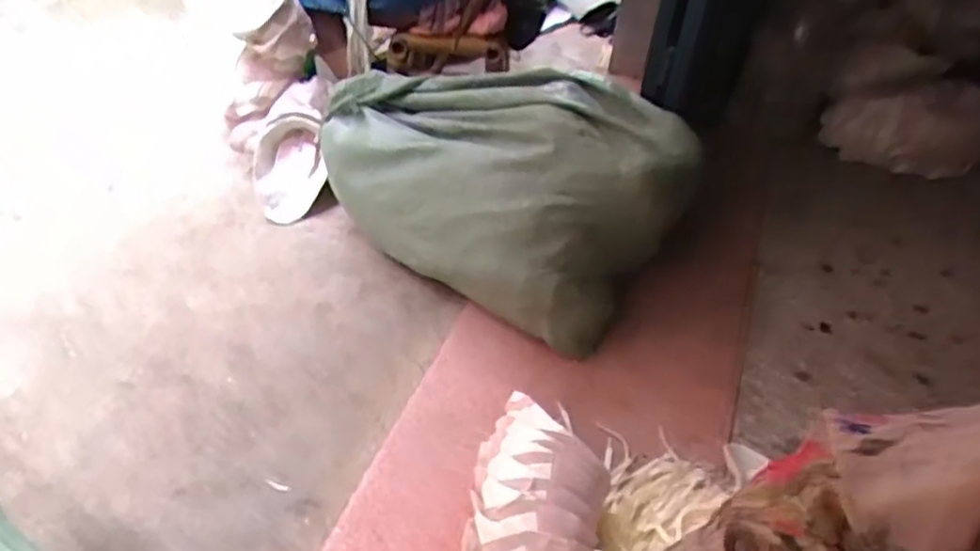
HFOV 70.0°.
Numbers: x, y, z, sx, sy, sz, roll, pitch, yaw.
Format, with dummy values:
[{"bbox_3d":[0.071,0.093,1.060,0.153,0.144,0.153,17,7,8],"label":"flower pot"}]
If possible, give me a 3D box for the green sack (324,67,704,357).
[{"bbox_3d":[0.016,-0.195,1.314,0.421,0.329,0.650,-30,53,-32],"label":"green sack"}]

